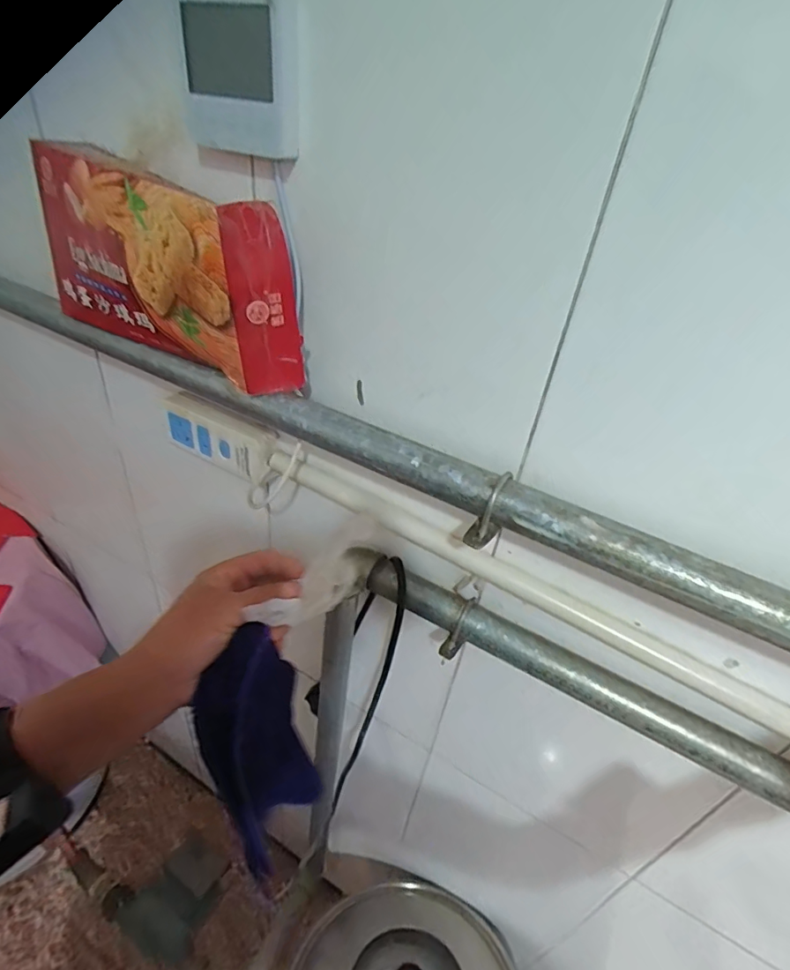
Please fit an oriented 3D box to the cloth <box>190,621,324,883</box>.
[{"bbox_3d":[-0.102,0.225,0.396,0.074,0.285,0.027,-25,42,-34],"label":"cloth"}]

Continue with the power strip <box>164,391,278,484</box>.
[{"bbox_3d":[-0.174,-0.047,0.509,0.125,0.063,0.030,22,39,19],"label":"power strip"}]

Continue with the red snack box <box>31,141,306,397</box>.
[{"bbox_3d":[-0.190,-0.174,0.406,0.258,0.132,0.058,27,41,24],"label":"red snack box"}]

